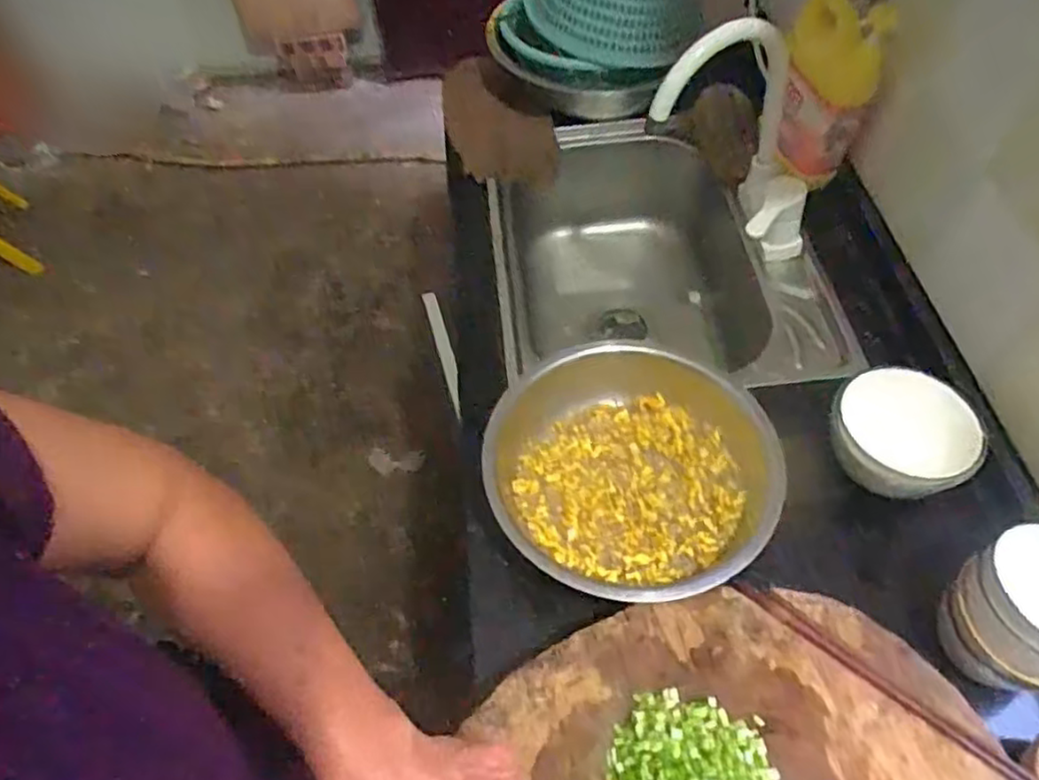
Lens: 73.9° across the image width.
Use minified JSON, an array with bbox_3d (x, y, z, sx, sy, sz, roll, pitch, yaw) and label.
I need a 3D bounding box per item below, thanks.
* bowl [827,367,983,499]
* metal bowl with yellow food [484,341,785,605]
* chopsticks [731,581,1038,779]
[{"bbox_3d":[0.387,0.041,0.694,0.128,0.055,0.115,-9,55,-4],"label":"bowl"},{"bbox_3d":[0.118,0.079,0.686,0.287,0.071,0.273,-1,55,1],"label":"metal bowl with yellow food"},{"bbox_3d":[0.286,0.230,0.536,0.258,0.008,0.017,33,62,23],"label":"chopsticks"}]

